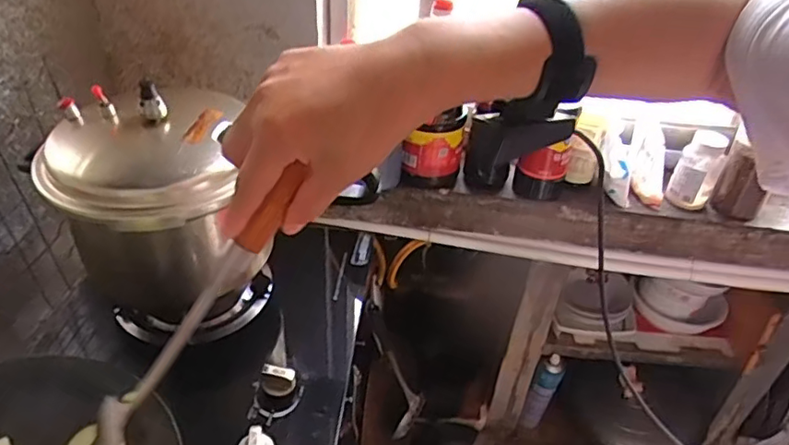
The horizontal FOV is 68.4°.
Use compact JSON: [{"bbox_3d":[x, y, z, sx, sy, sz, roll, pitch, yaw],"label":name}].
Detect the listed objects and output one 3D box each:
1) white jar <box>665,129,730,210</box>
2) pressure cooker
[{"bbox_3d":[0.497,-0.087,0.947,0.064,0.110,0.079,26,43,24],"label":"white jar"},{"bbox_3d":[-0.279,-0.031,0.694,0.221,0.236,0.205,-23,47,-31],"label":"pressure cooker"}]

